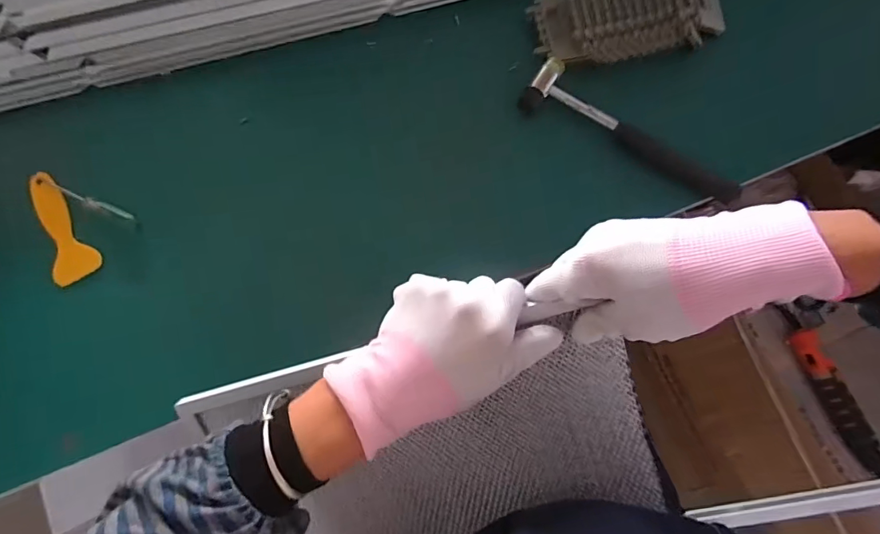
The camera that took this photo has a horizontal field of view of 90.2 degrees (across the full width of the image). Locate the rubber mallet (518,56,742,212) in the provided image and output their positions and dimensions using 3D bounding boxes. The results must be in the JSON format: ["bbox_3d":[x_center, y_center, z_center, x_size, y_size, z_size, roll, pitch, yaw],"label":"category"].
[{"bbox_3d":[0.204,-0.141,0.459,0.247,0.033,0.058,26,80,7],"label":"rubber mallet"}]

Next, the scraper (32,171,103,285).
[{"bbox_3d":[-0.394,-0.041,0.452,0.044,0.006,0.124,-33,79,-5],"label":"scraper"}]

